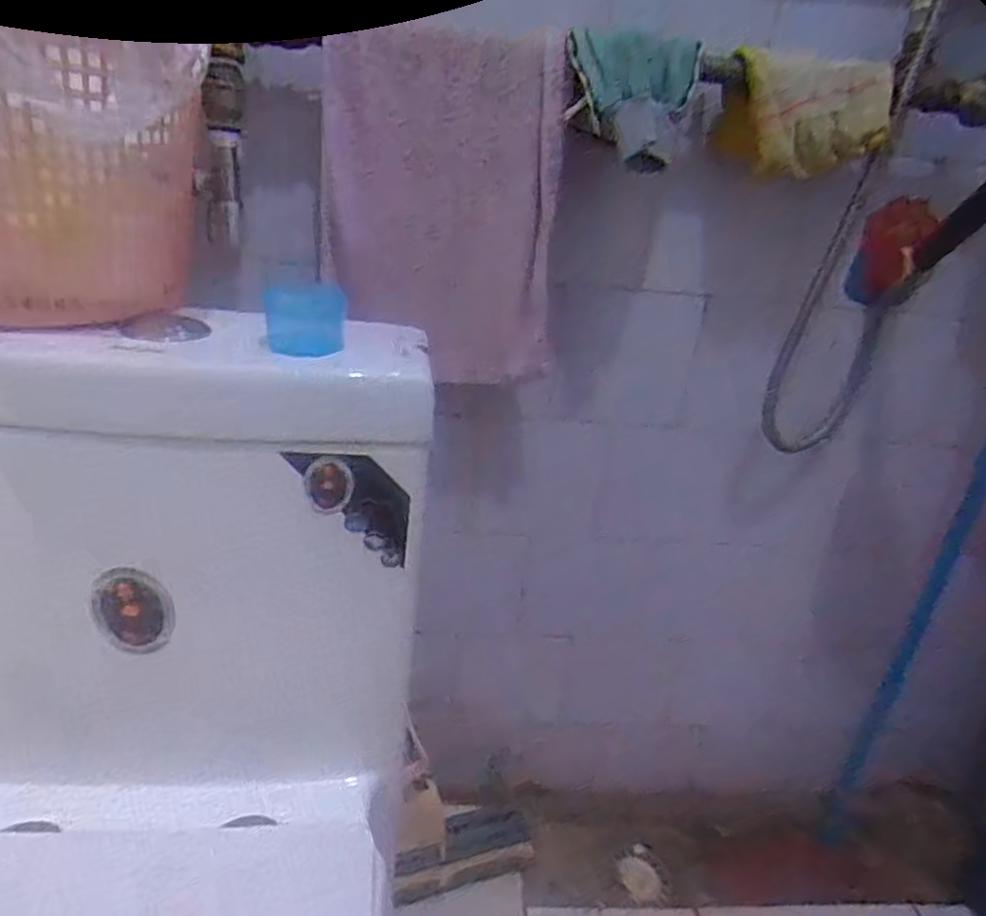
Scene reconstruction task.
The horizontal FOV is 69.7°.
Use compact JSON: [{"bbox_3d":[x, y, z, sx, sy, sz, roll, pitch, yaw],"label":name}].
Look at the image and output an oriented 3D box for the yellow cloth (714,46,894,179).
[{"bbox_3d":[0.261,-0.286,0.591,0.125,0.086,0.065,9,27,7],"label":"yellow cloth"}]

